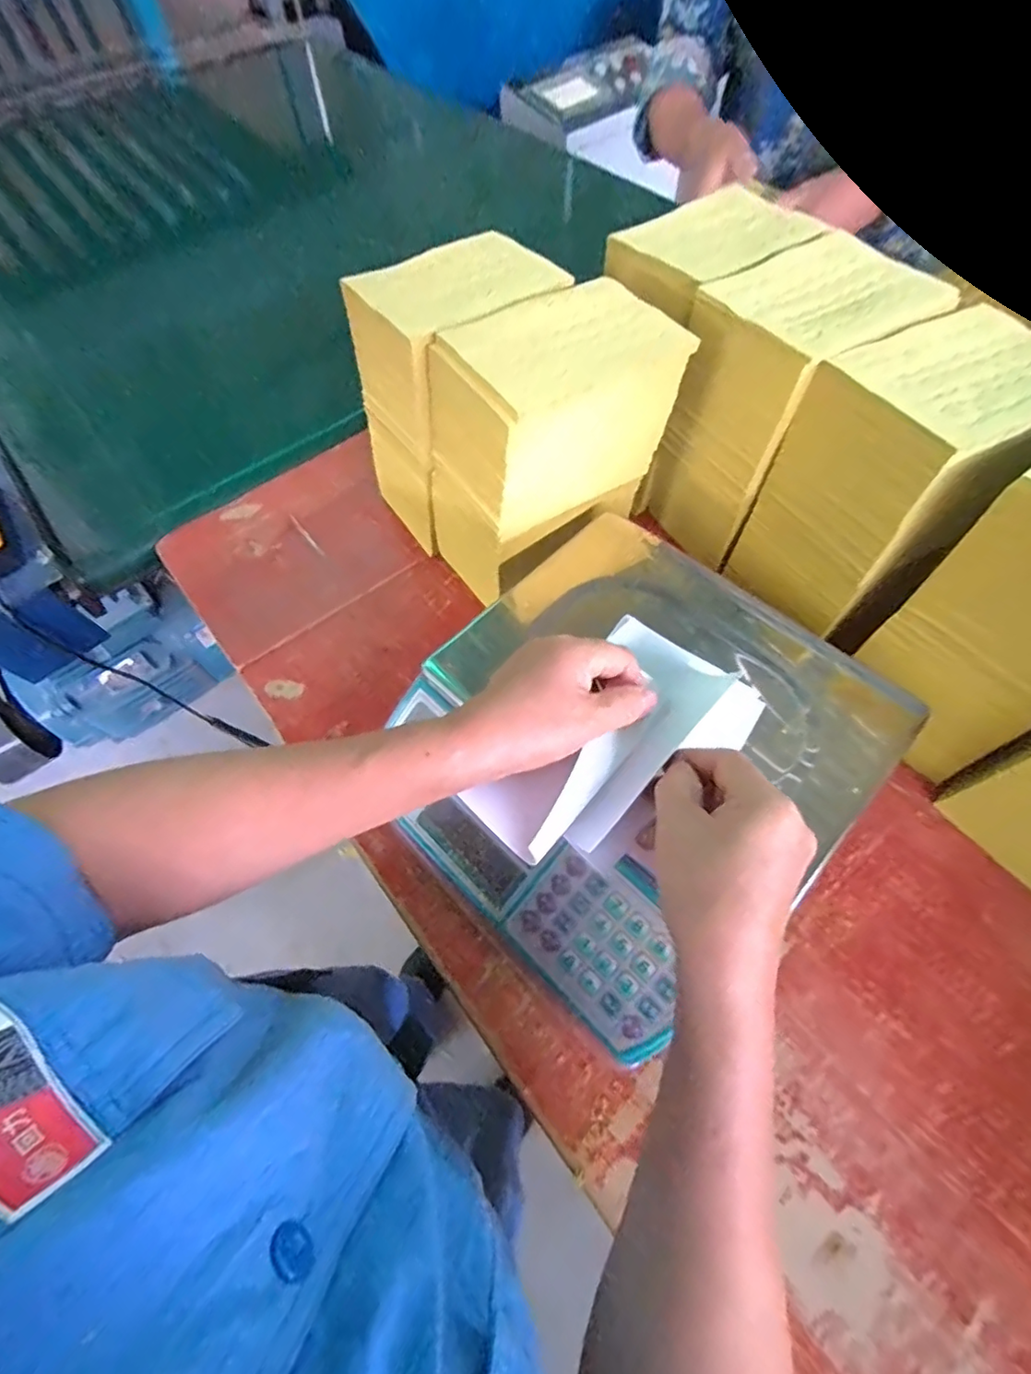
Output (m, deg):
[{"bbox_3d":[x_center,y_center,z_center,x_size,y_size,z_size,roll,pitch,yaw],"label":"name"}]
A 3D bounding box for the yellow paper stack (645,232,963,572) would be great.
[{"bbox_3d":[0.242,-0.251,0.523,0.164,0.215,0.120,-29,65,-13],"label":"yellow paper stack"}]

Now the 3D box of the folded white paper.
[{"bbox_3d":[0.067,0.031,0.366,0.205,0.036,0.108,-36,64,-26],"label":"folded white paper"}]

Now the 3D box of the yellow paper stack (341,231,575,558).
[{"bbox_3d":[-0.052,-0.275,0.561,0.181,0.232,0.130,-34,66,-15],"label":"yellow paper stack"}]

